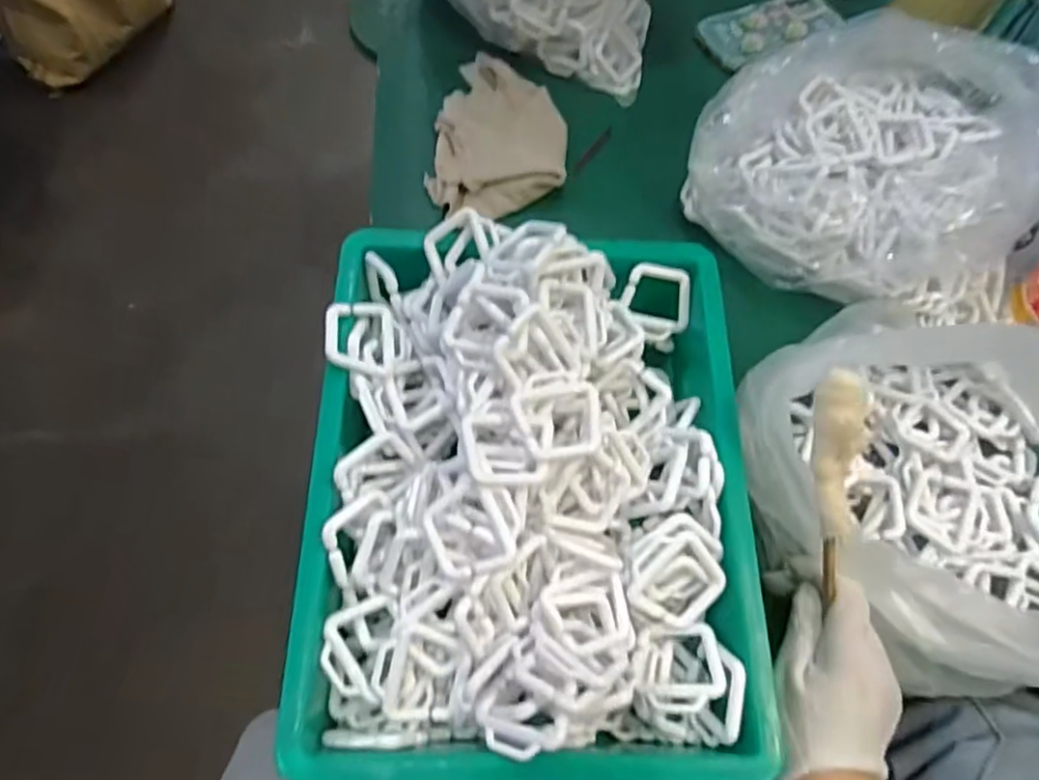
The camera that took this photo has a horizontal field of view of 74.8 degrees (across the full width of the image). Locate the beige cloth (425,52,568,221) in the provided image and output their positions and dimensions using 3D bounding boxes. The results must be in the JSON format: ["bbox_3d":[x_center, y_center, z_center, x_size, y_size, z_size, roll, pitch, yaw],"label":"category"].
[{"bbox_3d":[-0.017,-0.242,0.637,0.118,0.026,0.192,4,63,0],"label":"beige cloth"}]

